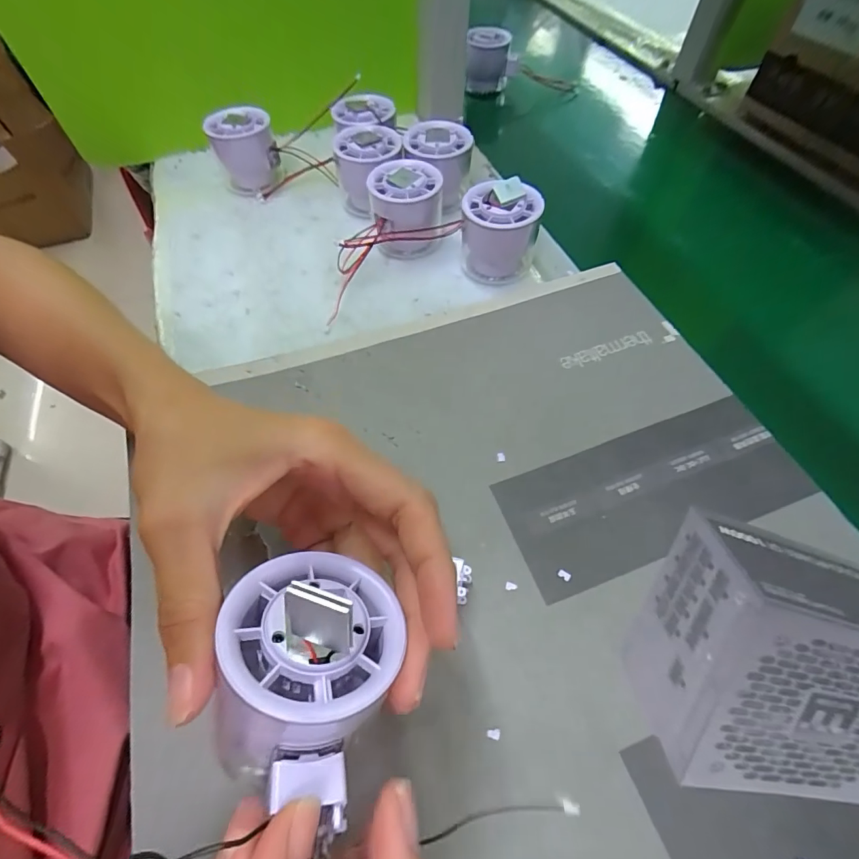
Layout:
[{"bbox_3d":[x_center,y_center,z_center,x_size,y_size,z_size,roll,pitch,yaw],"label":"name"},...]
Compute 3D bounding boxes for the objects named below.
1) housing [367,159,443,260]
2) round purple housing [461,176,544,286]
[{"bbox_3d":[-0.018,-0.176,0.359,0.054,0.057,0.054,-1,58,1],"label":"housing"},{"bbox_3d":[0.053,-0.149,0.335,0.056,0.058,0.049,5,59,5],"label":"round purple housing"}]

